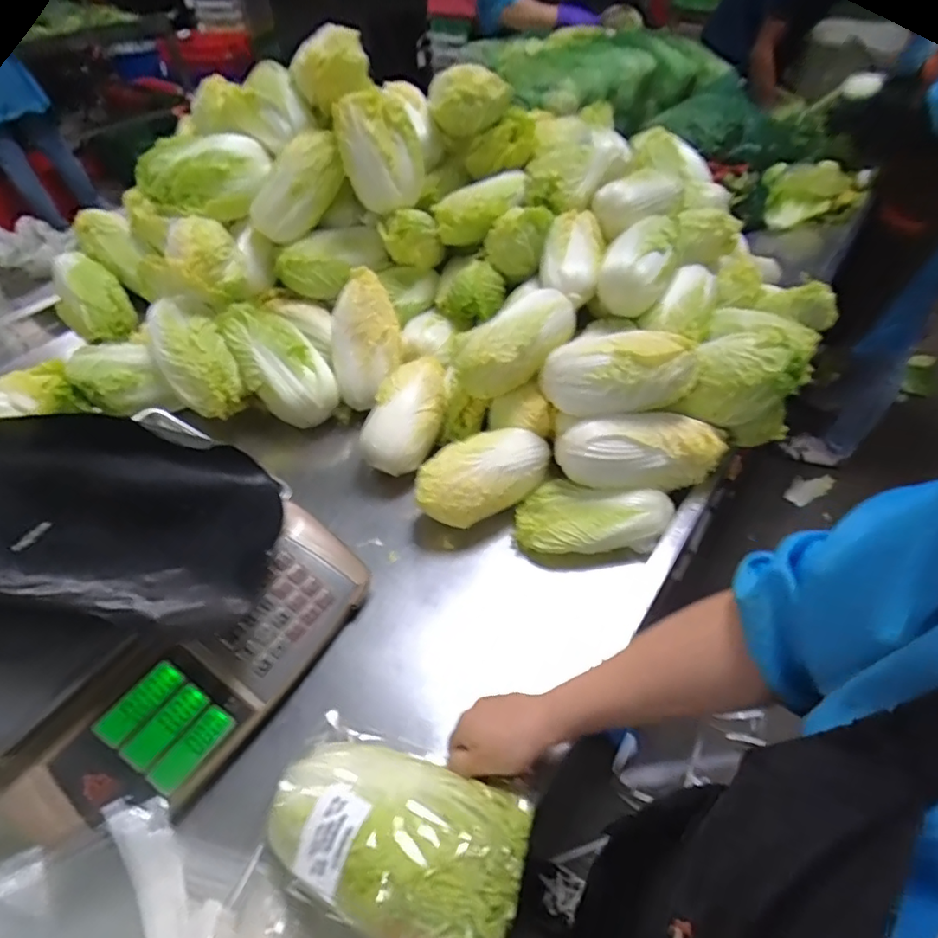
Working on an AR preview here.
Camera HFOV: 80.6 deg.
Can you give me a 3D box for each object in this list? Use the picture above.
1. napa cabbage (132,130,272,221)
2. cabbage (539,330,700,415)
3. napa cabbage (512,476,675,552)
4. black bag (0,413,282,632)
[{"bbox_3d":[-0.393,-0.438,0.833,0.188,0.093,0.095,-19,50,-16],"label":"napa cabbage"},{"bbox_3d":[0.173,-0.113,0.641,0.174,0.071,0.087,4,48,4],"label":"cabbage"},{"bbox_3d":[0.144,0.066,0.656,0.174,0.077,0.094,10,49,9],"label":"napa cabbage"},{"bbox_3d":[-0.363,0.056,0.538,0.337,0.088,0.188,4,48,4],"label":"black bag"}]

